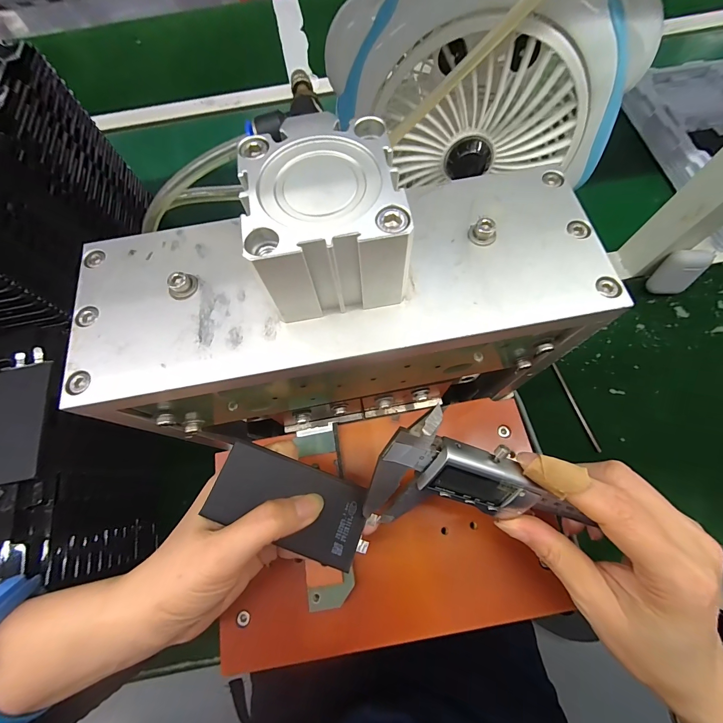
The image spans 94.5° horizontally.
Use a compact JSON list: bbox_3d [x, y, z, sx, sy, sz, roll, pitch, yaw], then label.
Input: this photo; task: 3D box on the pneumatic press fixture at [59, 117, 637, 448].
[{"bbox_3d":[-0.008,-0.018,0.181,0.218,0.169,0.082,-9,69,-1],"label":"pneumatic press fixture"}]

